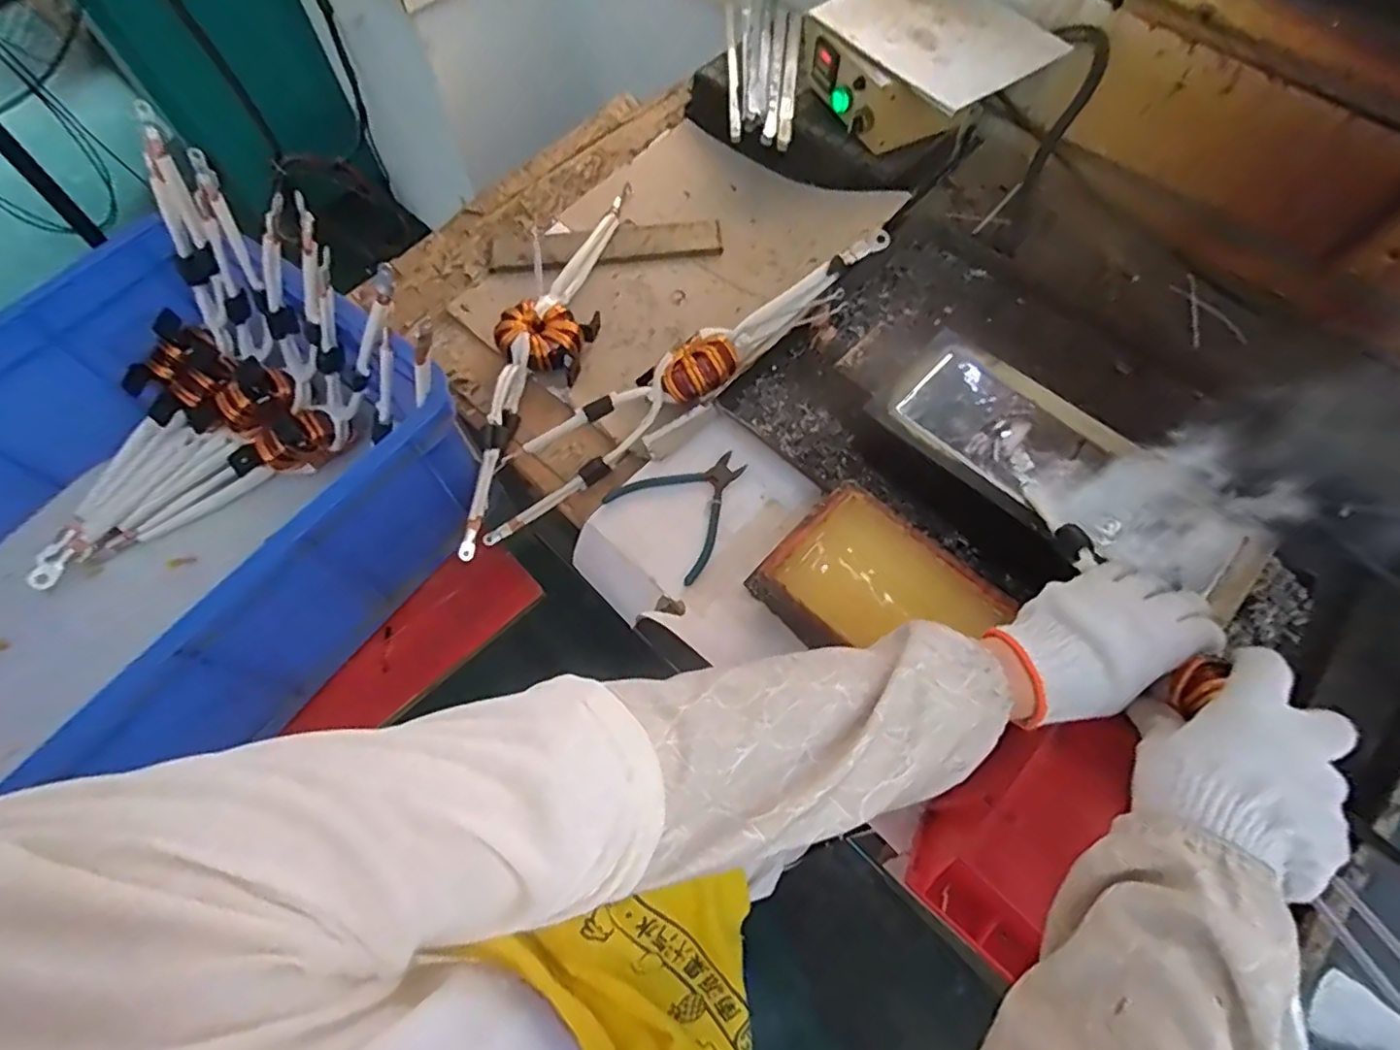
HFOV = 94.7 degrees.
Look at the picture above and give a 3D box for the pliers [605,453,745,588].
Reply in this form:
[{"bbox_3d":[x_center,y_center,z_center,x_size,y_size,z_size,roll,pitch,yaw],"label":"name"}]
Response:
[{"bbox_3d":[-0.006,-0.025,0.653,0.132,0.012,0.128,-40,70,-17],"label":"pliers"}]

